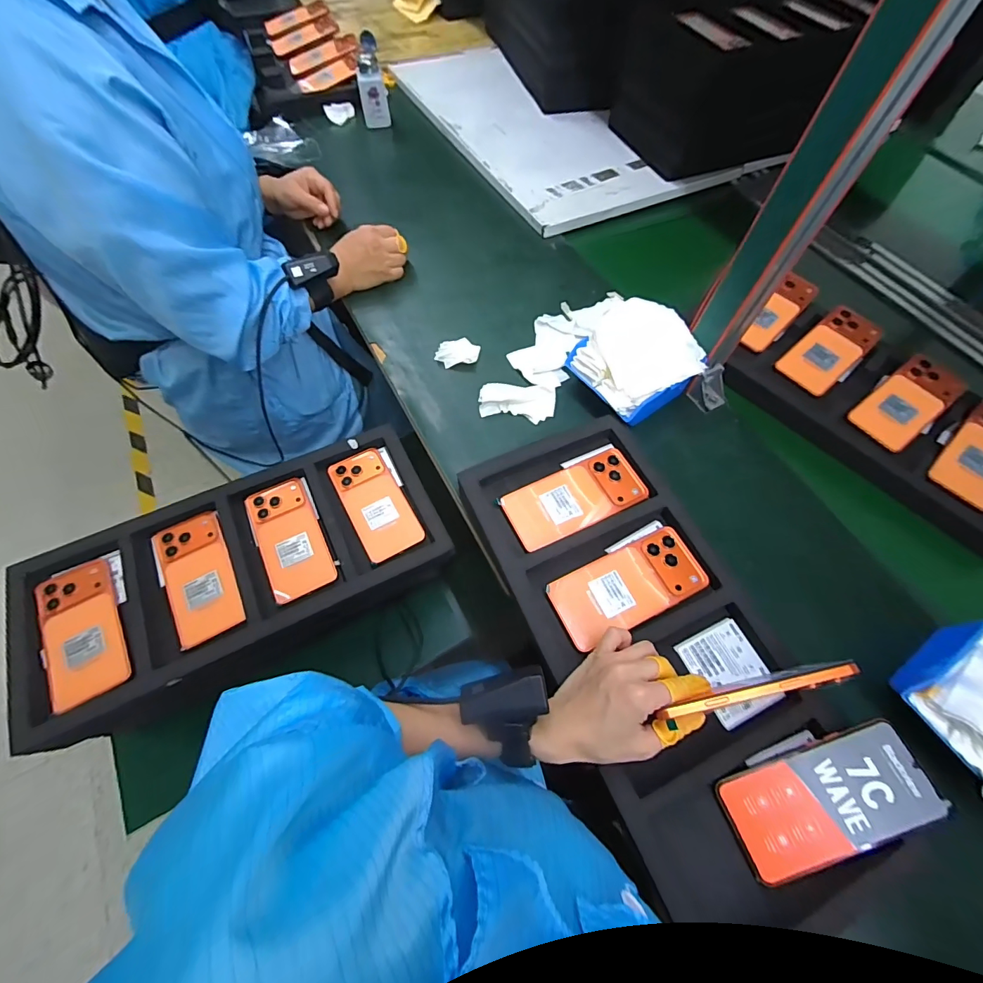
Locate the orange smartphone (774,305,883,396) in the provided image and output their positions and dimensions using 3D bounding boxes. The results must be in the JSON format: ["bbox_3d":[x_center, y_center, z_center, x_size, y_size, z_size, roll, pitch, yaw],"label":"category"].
[{"bbox_3d":[0.501,-0.211,0.636,0.178,0.010,0.078,-41,67,-9],"label":"orange smartphone"}]

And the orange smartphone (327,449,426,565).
[{"bbox_3d":[-0.158,0.015,0.590,0.078,0.010,0.161,-26,67,-15],"label":"orange smartphone"}]

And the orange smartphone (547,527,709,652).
[{"bbox_3d":[0.146,0.098,0.458,0.162,0.009,0.077,-22,66,-14],"label":"orange smartphone"}]

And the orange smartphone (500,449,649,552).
[{"bbox_3d":[0.098,0.005,0.505,0.162,0.010,0.075,-22,66,-13],"label":"orange smartphone"}]

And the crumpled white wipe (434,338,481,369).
[{"bbox_3d":[-0.049,-0.200,0.621,0.064,0.018,0.037,-2,63,-4],"label":"crumpled white wipe"}]

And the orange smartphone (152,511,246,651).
[{"bbox_3d":[-0.364,0.105,0.535,0.077,0.010,0.167,-26,67,-15],"label":"orange smartphone"}]

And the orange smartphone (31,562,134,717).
[{"bbox_3d":[-0.477,0.160,0.499,0.075,0.014,0.173,-27,67,-16],"label":"orange smartphone"}]

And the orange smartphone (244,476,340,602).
[{"bbox_3d":[-0.264,0.059,0.564,0.077,0.009,0.164,-25,66,-15],"label":"orange smartphone"}]

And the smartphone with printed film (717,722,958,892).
[{"bbox_3d":[0.279,0.257,0.359,0.158,0.005,0.072,-23,61,3],"label":"smartphone with printed film"}]

